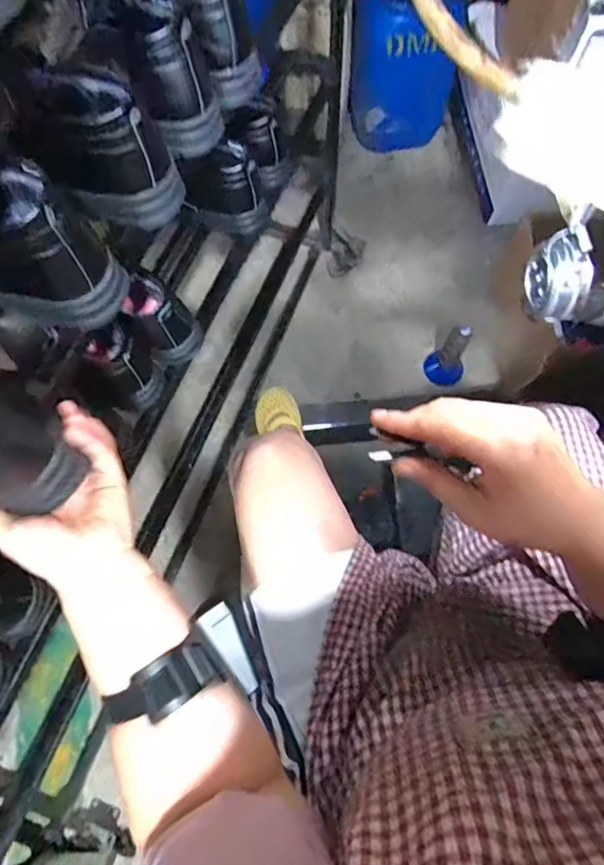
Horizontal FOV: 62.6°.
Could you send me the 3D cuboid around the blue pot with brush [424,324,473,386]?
[{"bbox_3d":[0.383,-0.198,1.296,0.083,0.229,0.093,-25,70,-9],"label":"blue pot with brush"}]

